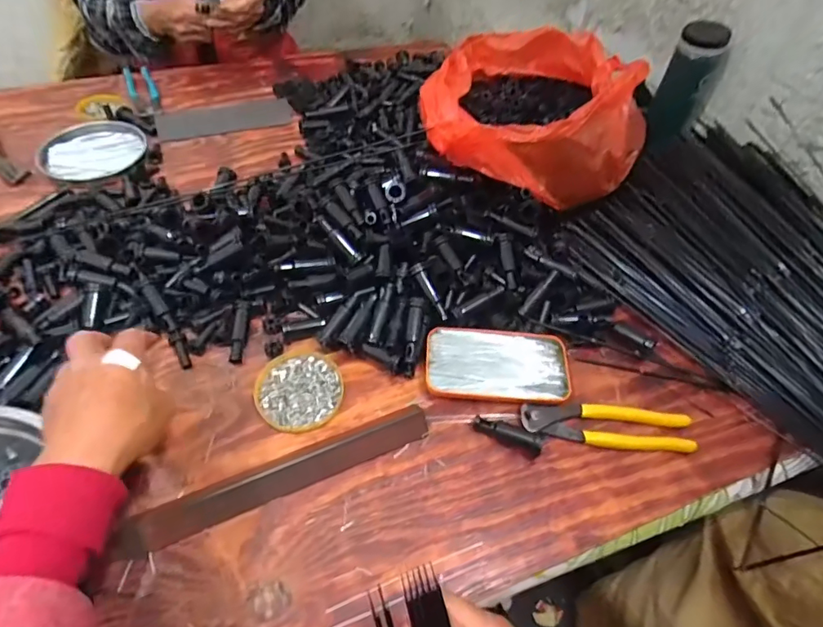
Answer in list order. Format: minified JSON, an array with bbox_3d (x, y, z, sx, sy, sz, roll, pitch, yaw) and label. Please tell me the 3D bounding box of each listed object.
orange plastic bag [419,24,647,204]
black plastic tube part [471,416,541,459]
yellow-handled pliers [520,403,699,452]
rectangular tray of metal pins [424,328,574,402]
[{"bbox_3d":[0.164,-0.273,0.628,0.278,0.110,0.266,11,52,4],"label":"orange plastic bag"},{"bbox_3d":[0.090,0.113,0.459,0.066,0.020,0.015,24,54,14],"label":"black plastic tube part"},{"bbox_3d":[0.189,0.108,0.476,0.161,0.016,0.041,8,52,1],"label":"yellow-handled pliers"},{"bbox_3d":[0.089,0.050,0.502,0.144,0.014,0.074,8,52,1],"label":"rectangular tray of metal pins"}]

